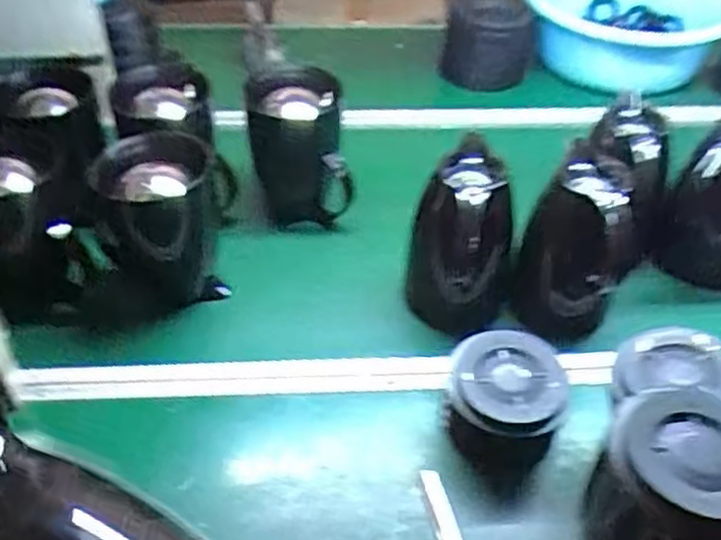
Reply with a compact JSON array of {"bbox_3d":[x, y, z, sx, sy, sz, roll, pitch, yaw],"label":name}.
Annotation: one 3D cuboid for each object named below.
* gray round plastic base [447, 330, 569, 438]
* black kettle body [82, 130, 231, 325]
[{"bbox_3d":[0.146,0.136,0.743,0.110,0.098,0.114,3,43,2],"label":"gray round plastic base"},{"bbox_3d":[-0.255,-0.062,0.918,0.161,0.207,0.175,-2,43,-3],"label":"black kettle body"}]

